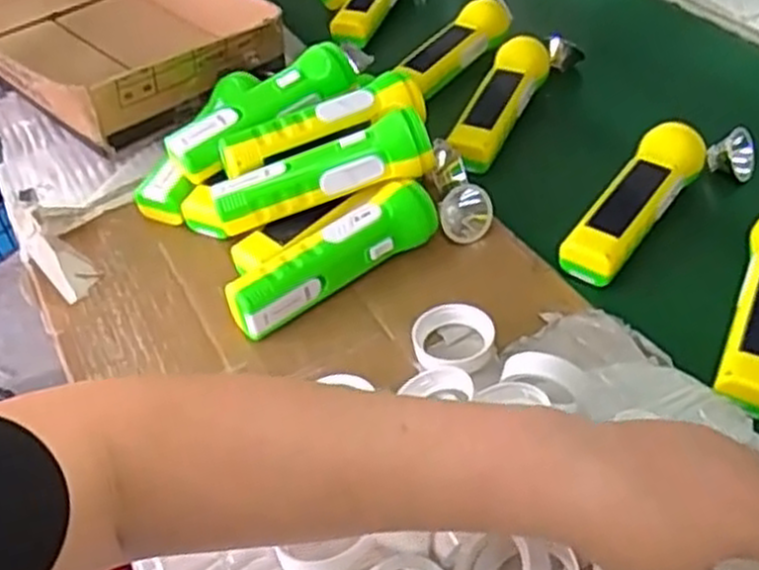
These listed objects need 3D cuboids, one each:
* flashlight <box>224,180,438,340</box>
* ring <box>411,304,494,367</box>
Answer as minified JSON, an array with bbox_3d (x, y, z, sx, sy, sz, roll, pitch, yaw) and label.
[{"bbox_3d":[-0.035,-0.021,0.569,0.161,0.048,0.037,-28,50,-21],"label":"flashlight"},{"bbox_3d":[0.050,0.035,0.533,0.053,0.018,0.047,4,46,9],"label":"ring"}]

